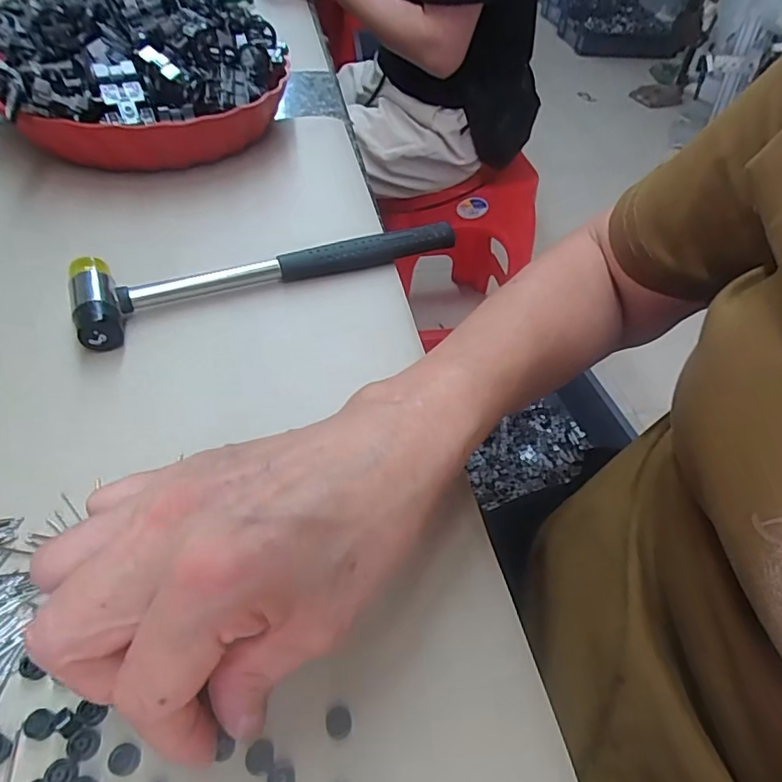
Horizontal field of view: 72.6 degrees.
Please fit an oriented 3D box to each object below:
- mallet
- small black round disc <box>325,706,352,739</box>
[{"bbox_3d":[-0.076,-0.087,0.351,0.244,0.026,0.058,-21,54,-22],"label":"mallet"},{"bbox_3d":[-0.019,0.118,0.190,0.009,0.004,0.010,-2,49,-7],"label":"small black round disc"}]

